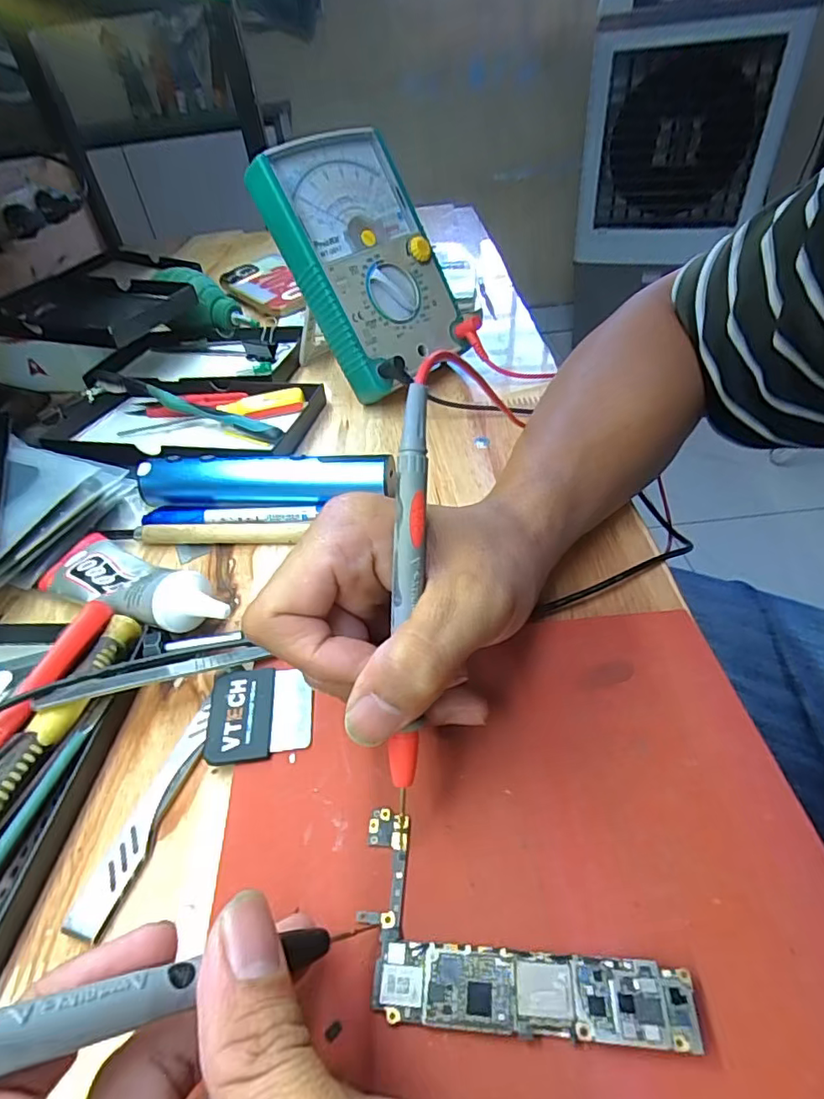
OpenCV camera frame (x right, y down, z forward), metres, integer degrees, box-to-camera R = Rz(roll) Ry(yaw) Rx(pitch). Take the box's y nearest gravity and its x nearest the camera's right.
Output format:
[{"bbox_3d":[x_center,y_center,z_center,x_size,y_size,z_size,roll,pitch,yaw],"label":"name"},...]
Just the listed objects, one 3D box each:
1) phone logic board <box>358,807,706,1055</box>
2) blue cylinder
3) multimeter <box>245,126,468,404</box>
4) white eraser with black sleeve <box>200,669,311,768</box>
[{"bbox_3d":[0.030,0.109,0.163,0.092,0.006,0.054,0,44,7],"label":"phone logic board"},{"bbox_3d":[-0.087,-0.040,0.324,0.153,0.027,0.021,0,44,7],"label":"blue cylinder"},{"bbox_3d":[-0.030,-0.203,0.393,0.107,0.164,0.036,-33,18,-24],"label":"multimeter"},{"bbox_3d":[-0.061,0.066,0.220,0.042,0.008,0.039,-8,43,-1],"label":"white eraser with black sleeve"}]

